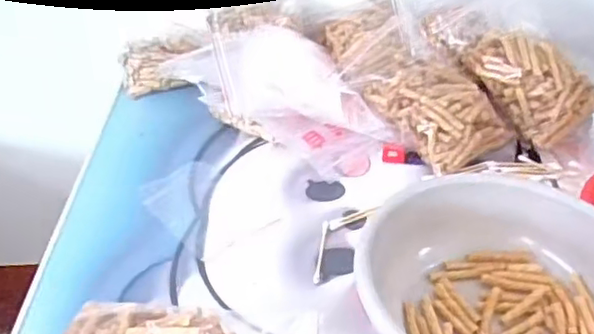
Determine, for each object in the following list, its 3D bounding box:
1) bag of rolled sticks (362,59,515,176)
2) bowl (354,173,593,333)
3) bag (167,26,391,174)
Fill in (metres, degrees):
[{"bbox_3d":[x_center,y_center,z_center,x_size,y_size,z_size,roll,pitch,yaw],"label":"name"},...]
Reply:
[{"bbox_3d":[0.144,-0.060,0.621,0.098,0.055,0.121,-22,41,-27],"label":"bag of rolled sticks"},{"bbox_3d":[0.137,0.089,0.433,0.185,0.069,0.176,0,36,0],"label":"bowl"},{"bbox_3d":[-0.020,-0.085,0.668,0.130,0.079,0.251,-23,42,-28],"label":"bag"}]

